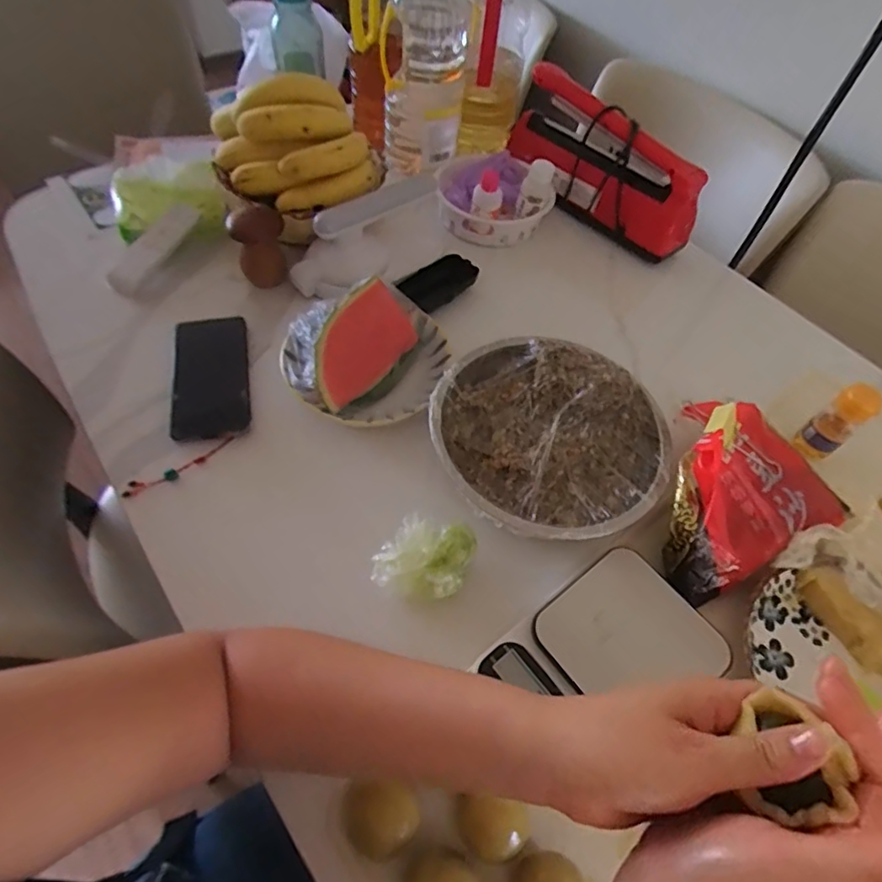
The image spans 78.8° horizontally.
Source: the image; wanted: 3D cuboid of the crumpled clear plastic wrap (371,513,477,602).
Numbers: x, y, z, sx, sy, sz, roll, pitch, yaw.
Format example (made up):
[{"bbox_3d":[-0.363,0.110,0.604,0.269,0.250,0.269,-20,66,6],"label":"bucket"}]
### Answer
[{"bbox_3d":[-0.014,0.096,0.443,0.075,0.041,0.058,18,55,8],"label":"crumpled clear plastic wrap"}]

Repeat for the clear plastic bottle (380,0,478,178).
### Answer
[{"bbox_3d":[-0.020,-0.481,0.697,0.108,0.264,0.125,3,55,-3],"label":"clear plastic bottle"}]

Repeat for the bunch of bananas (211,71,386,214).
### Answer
[{"bbox_3d":[-0.170,-0.359,0.646,0.189,0.099,0.153,-20,59,-18],"label":"bunch of bananas"}]

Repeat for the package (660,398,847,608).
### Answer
[{"bbox_3d":[0.259,0.036,0.485,0.172,0.076,0.147,-20,59,-18],"label":"package"}]

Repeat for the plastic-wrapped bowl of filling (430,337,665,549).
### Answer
[{"bbox_3d":[0.097,-0.006,0.493,0.208,0.056,0.191,2,55,-3],"label":"plastic-wrapped bowl of filling"}]

